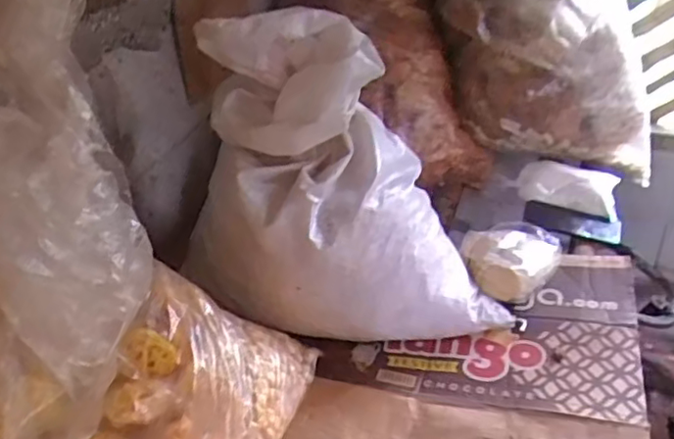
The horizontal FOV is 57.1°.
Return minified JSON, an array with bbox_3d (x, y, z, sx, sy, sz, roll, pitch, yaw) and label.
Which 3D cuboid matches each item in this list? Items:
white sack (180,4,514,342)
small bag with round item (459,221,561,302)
[{"bbox_3d":[-0.009,-0.042,0.810,0.340,0.392,0.274,-18,37,-19],"label":"white sack"},{"bbox_3d":[0.262,0.050,0.947,0.137,0.045,0.167,20,42,31],"label":"small bag with round item"}]

